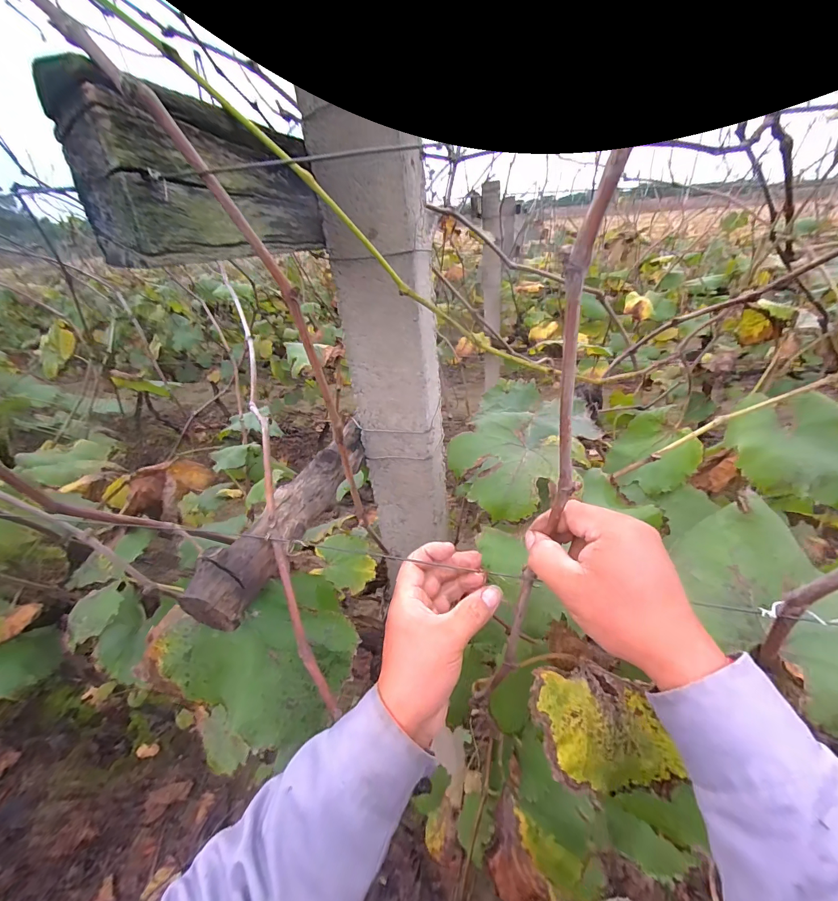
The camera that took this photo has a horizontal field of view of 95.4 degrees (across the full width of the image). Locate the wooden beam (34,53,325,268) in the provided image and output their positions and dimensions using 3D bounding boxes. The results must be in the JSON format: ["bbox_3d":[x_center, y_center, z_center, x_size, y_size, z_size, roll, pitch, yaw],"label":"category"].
[{"bbox_3d":[-0.141,-0.193,0.282,0.038,0.084,0.219,1,33,12],"label":"wooden beam"}]

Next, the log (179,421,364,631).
[{"bbox_3d":[-0.148,0.070,0.432,0.055,0.053,0.270,5,33,17],"label":"log"}]

